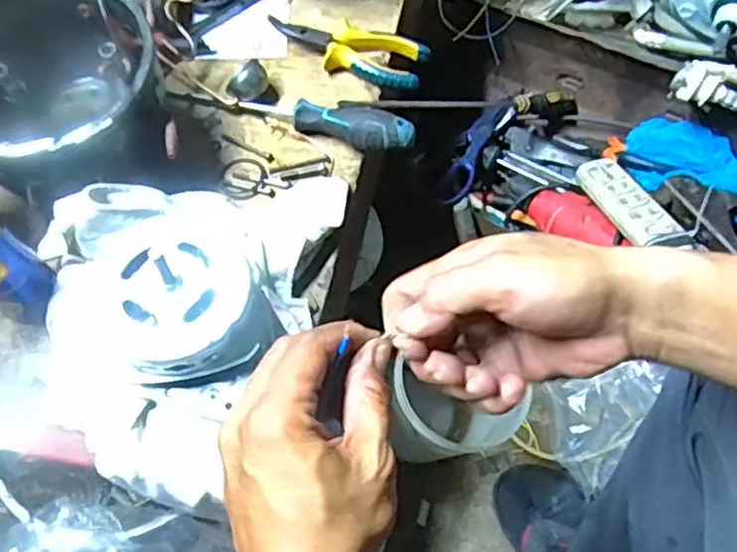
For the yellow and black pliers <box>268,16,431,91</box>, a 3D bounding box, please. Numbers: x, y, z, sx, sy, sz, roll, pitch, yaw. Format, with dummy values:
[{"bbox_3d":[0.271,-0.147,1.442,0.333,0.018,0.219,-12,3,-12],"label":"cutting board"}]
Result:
[{"bbox_3d":[-0.017,-0.223,0.659,0.154,0.024,0.060,21,67,12],"label":"yellow and black pliers"}]

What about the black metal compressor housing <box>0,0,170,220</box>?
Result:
[{"bbox_3d":[-0.258,-0.144,0.577,0.172,0.118,0.171,-1,64,2],"label":"black metal compressor housing"}]

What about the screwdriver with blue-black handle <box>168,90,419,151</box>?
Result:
[{"bbox_3d":[-0.072,-0.151,0.623,0.234,0.036,0.033,17,66,11],"label":"screwdriver with blue-black handle"}]

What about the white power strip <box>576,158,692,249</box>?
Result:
[{"bbox_3d":[0.273,-0.074,0.713,0.044,0.023,0.160,-17,40,-6],"label":"white power strip"}]

